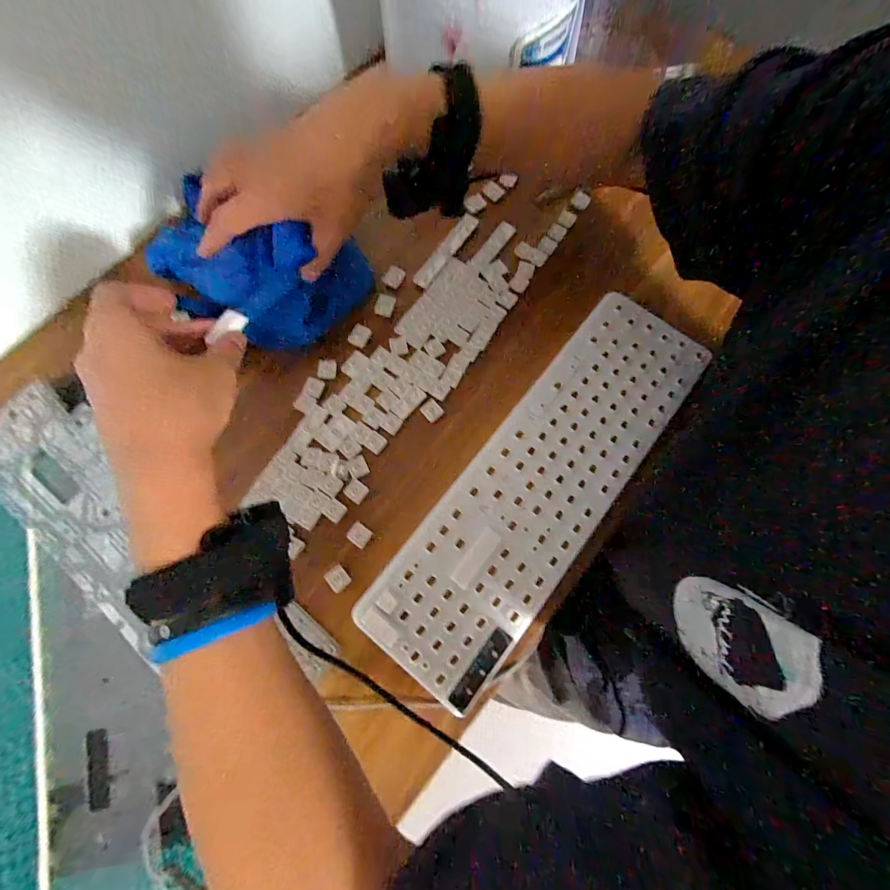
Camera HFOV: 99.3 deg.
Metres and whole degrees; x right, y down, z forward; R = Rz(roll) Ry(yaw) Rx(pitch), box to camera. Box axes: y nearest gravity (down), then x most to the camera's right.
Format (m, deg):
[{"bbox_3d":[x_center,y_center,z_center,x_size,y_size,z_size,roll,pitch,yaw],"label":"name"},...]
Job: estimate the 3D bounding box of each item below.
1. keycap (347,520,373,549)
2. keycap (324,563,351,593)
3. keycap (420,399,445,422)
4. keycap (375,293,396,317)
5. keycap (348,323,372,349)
[{"bbox_3d":[-0.080,0.084,0.355,0.021,0.004,0.018,38,79,9],"label":"keycap"},{"bbox_3d":[-0.098,0.122,0.345,0.017,0.005,0.021,-40,80,-9],"label":"keycap"},{"bbox_3d":[-0.014,-0.036,0.384,0.019,0.004,0.021,-42,80,-9],"label":"keycap"},{"bbox_3d":[-0.066,-0.153,0.413,0.019,0.006,0.025,17,77,4],"label":"keycap"},{"bbox_3d":[-0.090,-0.117,0.404,0.021,0.004,0.024,26,78,6],"label":"keycap"}]

